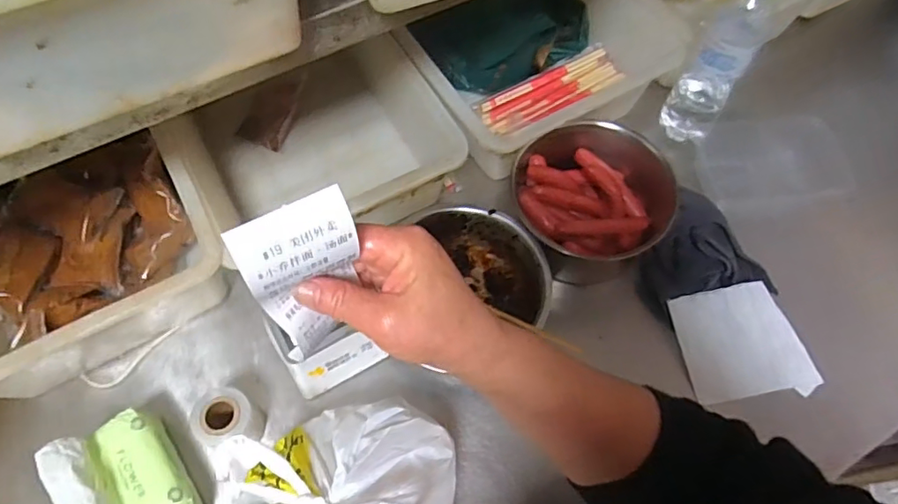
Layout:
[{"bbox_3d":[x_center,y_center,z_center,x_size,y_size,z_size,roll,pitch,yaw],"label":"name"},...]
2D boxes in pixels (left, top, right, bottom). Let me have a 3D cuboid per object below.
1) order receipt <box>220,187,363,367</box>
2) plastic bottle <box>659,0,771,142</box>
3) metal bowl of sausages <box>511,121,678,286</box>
[{"bbox_3d":[-0.073,0.015,0.288,0.061,0.111,0.022,-35,67,-28],"label":"order receipt"},{"bbox_3d":[0.311,-0.221,0.641,0.067,0.218,0.057,28,69,16],"label":"plastic bottle"},{"bbox_3d":[0.165,-0.072,0.636,0.167,0.095,0.172,-1,65,3],"label":"metal bowl of sausages"}]

